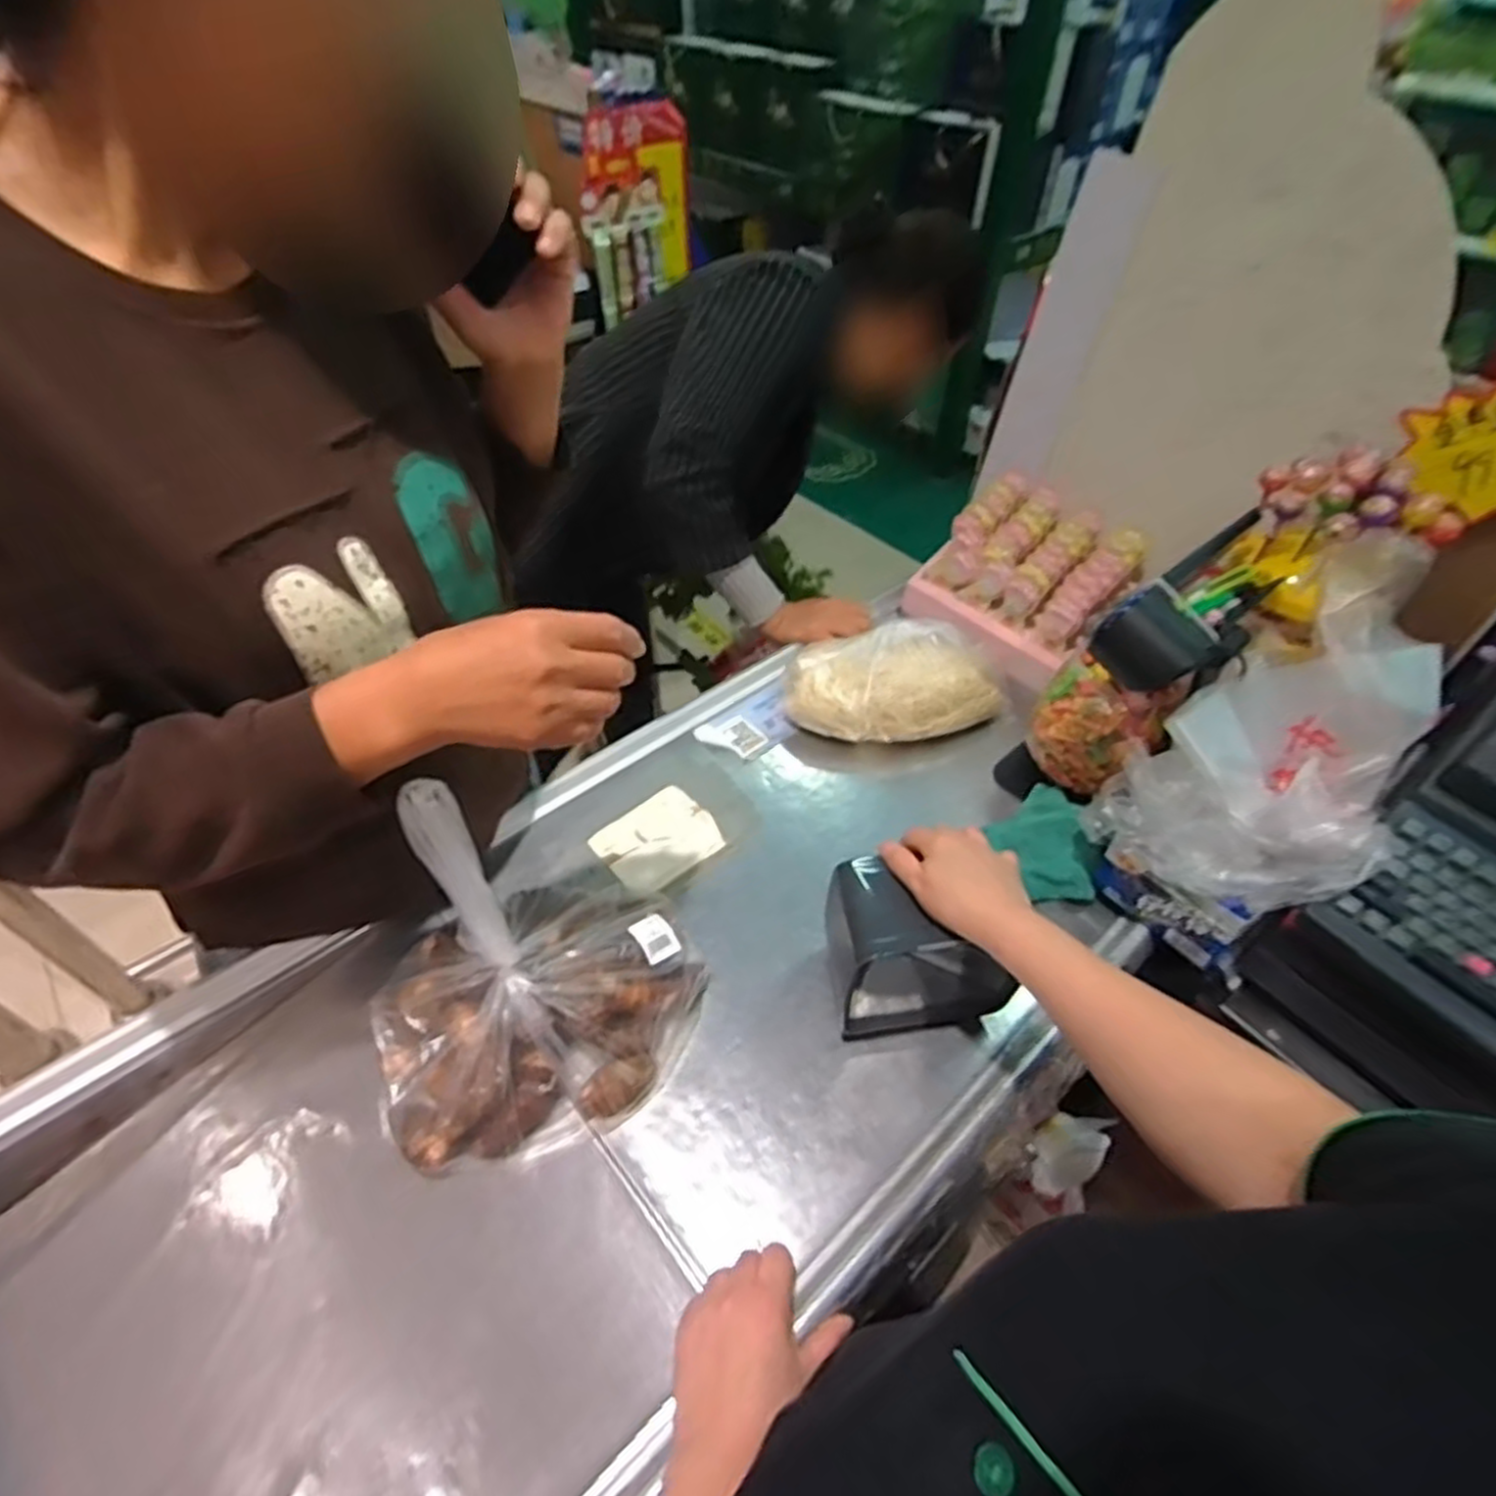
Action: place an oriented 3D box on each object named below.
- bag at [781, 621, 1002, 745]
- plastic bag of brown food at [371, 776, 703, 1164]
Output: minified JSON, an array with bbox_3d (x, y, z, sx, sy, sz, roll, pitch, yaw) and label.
[{"bbox_3d":[0.175,-0.076,0.908,0.258,0.094,0.119,-7,48,-8],"label":"bag"},{"bbox_3d":[-0.170,0.160,0.586,0.240,0.219,0.197,-15,49,-15],"label":"plastic bag of brown food"}]

